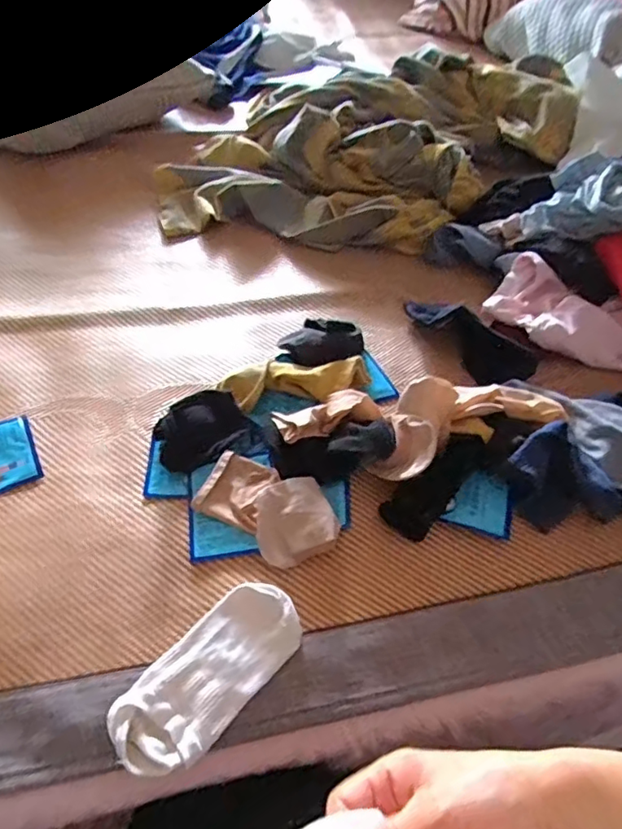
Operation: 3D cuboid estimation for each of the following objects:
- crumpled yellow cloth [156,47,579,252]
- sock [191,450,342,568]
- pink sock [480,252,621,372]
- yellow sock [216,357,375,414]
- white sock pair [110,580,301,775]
[{"bbox_3d":[0.112,-0.476,0.966,0.660,0.107,0.537,6,50,3],"label":"crumpled yellow cloth"},{"bbox_3d":[-0.039,0.088,0.546,0.138,0.025,0.081,30,55,22],"label":"sock"},{"bbox_3d":[0.305,-0.118,0.698,0.179,0.047,0.113,28,54,20],"label":"pink sock"},{"bbox_3d":[-0.018,-0.031,0.637,0.168,0.034,0.054,-4,50,-6],"label":"yellow sock"},{"bbox_3d":[-0.082,0.208,0.464,0.075,0.023,0.162,36,57,25],"label":"white sock pair"}]

